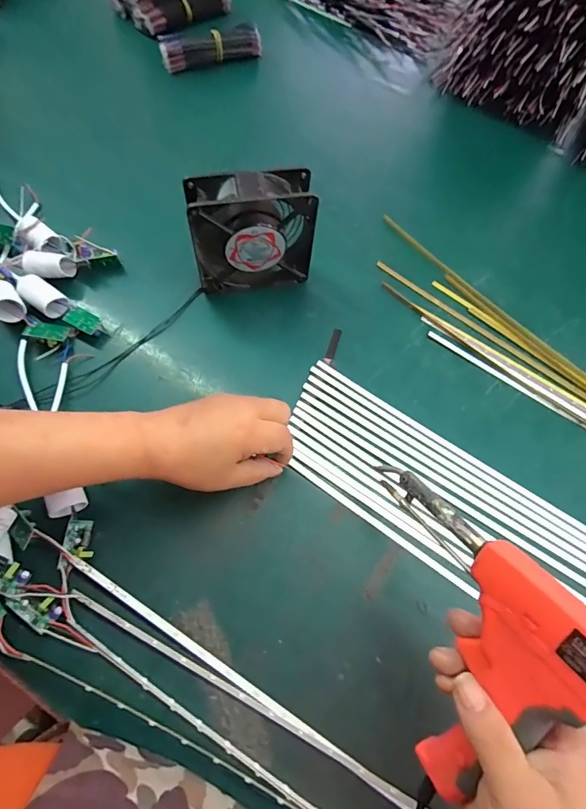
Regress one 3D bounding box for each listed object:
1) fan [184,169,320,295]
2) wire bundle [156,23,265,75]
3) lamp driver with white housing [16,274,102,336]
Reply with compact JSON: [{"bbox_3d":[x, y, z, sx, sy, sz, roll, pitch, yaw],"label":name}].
[{"bbox_3d":[-0.041,-0.171,0.429,0.119,0.120,0.038,-9,68,-7],"label":"fan"},{"bbox_3d":[-0.119,-0.533,0.628,0.153,0.037,0.026,-20,69,-11],"label":"wire bundle"},{"bbox_3d":[-0.241,-0.098,0.434,0.090,0.030,0.028,32,69,10],"label":"lamp driver with white housing"}]

